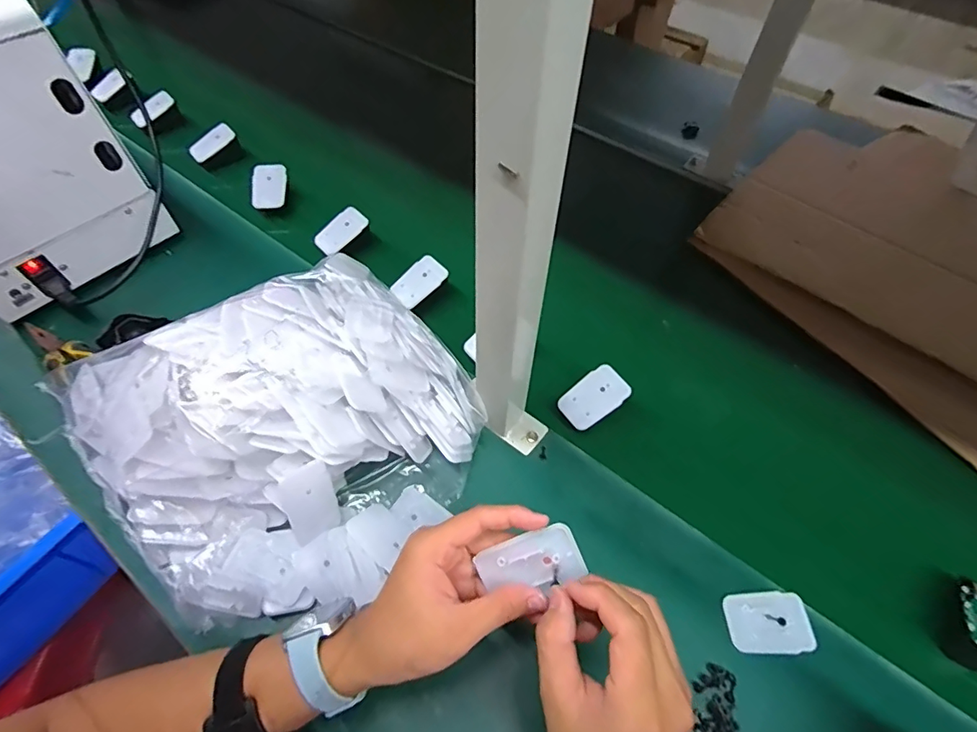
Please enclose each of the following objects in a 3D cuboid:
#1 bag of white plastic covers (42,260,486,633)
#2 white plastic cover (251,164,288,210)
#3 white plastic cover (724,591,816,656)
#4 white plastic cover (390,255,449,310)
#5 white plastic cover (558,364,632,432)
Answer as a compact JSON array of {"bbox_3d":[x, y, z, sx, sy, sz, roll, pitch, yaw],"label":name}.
[{"bbox_3d":[-0.193,0.038,0.457,0.313,0.093,0.312,-34,64,-22],"label":"bag of white plastic covers"},{"bbox_3d":[-0.302,-0.247,0.685,0.045,0.009,0.060,-4,91,-18],"label":"white plastic cover"},{"bbox_3d":[0.232,0.212,0.411,0.068,0.005,0.046,0,56,-2],"label":"white plastic cover"},{"bbox_3d":[-0.083,-0.101,0.590,0.064,0.005,0.043,-41,75,-3],"label":"white plastic cover"},{"bbox_3d":[0.108,0.032,0.507,0.068,0.004,0.044,-39,69,3],"label":"white plastic cover"}]

